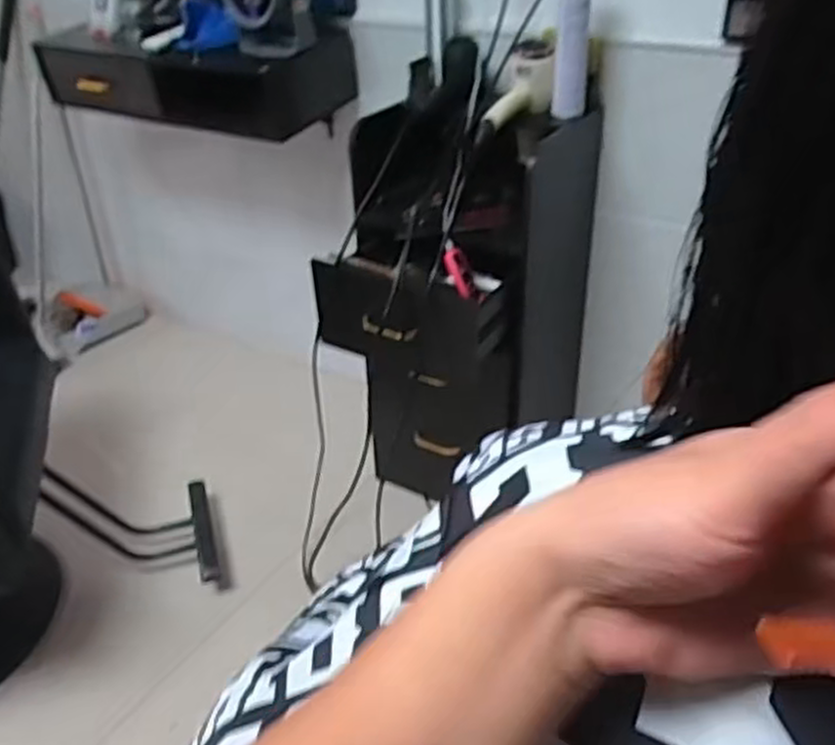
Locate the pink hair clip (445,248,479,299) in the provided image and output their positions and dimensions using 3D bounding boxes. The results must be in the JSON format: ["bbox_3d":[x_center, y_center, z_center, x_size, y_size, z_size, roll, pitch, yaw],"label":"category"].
[{"bbox_3d":[0.073,-0.164,1.314,0.031,0.090,0.030,-34,13,-39],"label":"pink hair clip"}]

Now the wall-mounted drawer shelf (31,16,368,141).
[{"bbox_3d":[-0.481,-0.627,1.640,0.676,0.164,0.233,14,36,22],"label":"wall-mounted drawer shelf"}]

